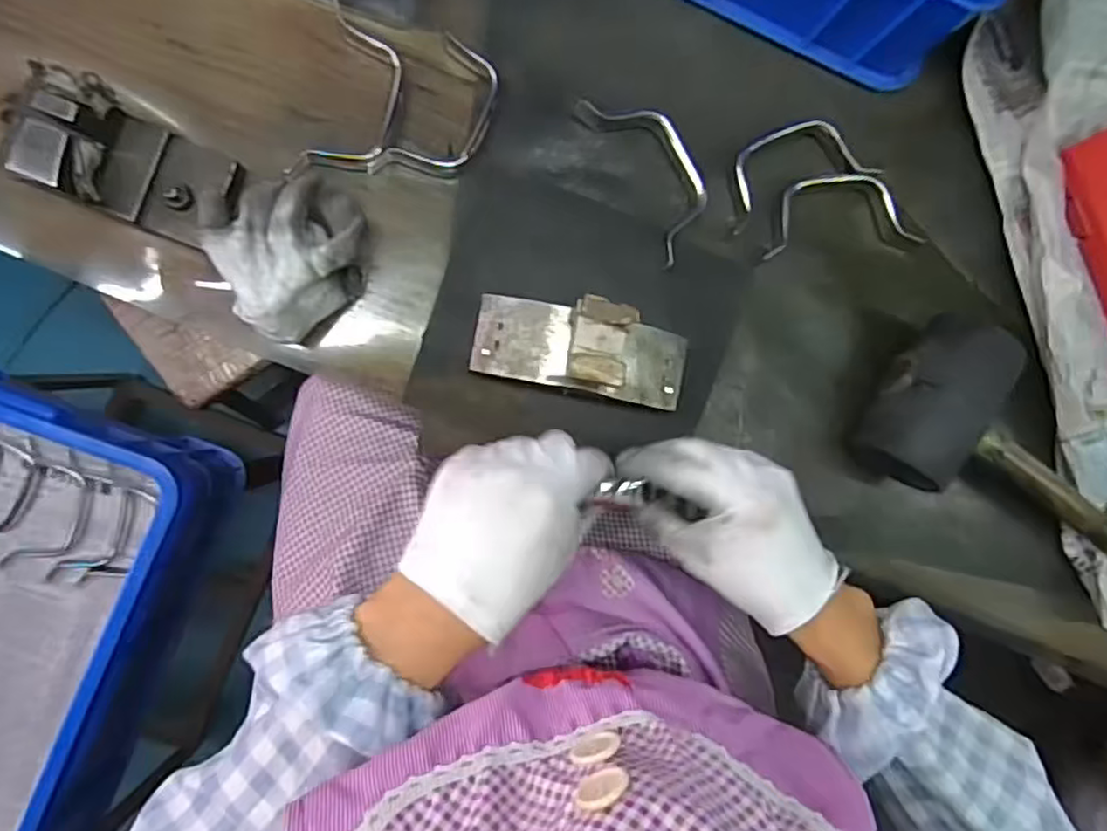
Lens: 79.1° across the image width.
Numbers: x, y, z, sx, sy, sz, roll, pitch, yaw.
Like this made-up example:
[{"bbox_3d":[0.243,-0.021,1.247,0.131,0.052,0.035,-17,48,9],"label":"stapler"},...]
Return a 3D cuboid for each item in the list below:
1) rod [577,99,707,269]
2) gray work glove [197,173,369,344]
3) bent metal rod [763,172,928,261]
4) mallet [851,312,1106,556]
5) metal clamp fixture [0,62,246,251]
[{"bbox_3d":[0.072,-0.173,0.476,0.055,0.026,0.128,-29,94,-7],"label":"rod"},{"bbox_3d":[-0.166,-0.103,0.424,0.091,0.063,0.083,0,90,-8],"label":"gray work glove"},{"bbox_3d":[0.214,-0.150,0.495,0.127,0.022,0.055,-7,91,-8],"label":"bent metal rod"},{"bbox_3d":[0.339,0.027,0.487,0.232,0.066,0.121,26,86,-7],"label":"mallet"},{"bbox_3d":[-0.248,-0.148,0.405,0.102,0.075,0.065,20,87,-7],"label":"metal clamp fixture"}]

